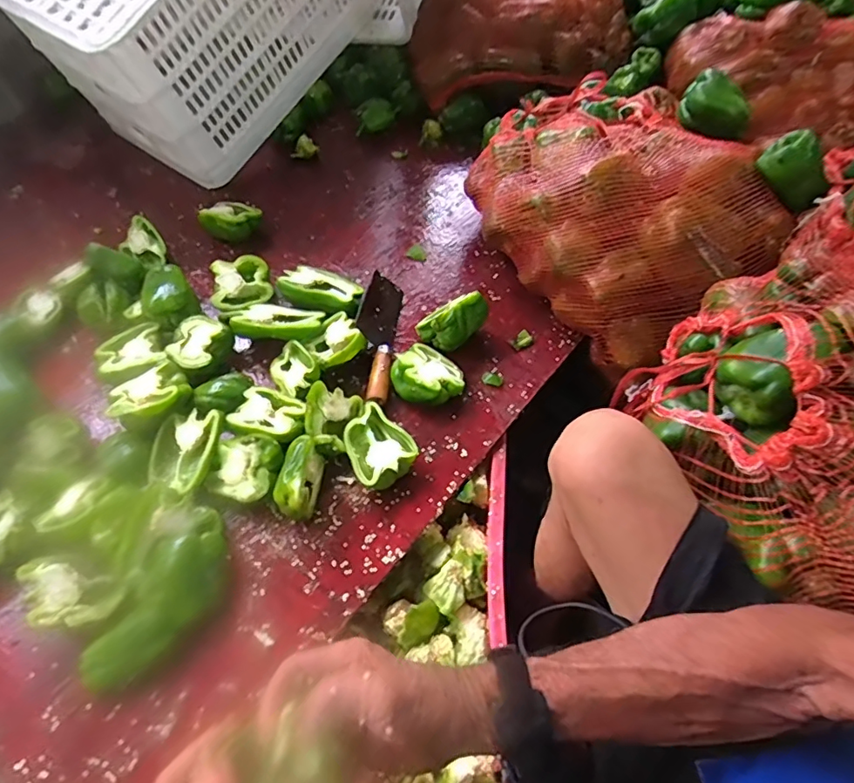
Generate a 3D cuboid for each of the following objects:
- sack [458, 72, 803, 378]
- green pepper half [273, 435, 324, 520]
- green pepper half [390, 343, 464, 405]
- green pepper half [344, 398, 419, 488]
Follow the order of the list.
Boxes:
[{"bbox_3d":[0.277,-0.272,0.789,0.313,0.217,0.424,-35,61,-22],"label":"sack"},{"bbox_3d":[-0.149,0.101,0.613,0.041,0.069,0.088,8,55,6],"label":"green pepper half"},{"bbox_3d":[0.000,-0.019,0.719,0.089,0.046,0.091,0,54,0],"label":"green pepper half"},{"bbox_3d":[-0.063,0.070,0.660,0.080,0.034,0.104,-30,60,-19],"label":"green pepper half"}]

